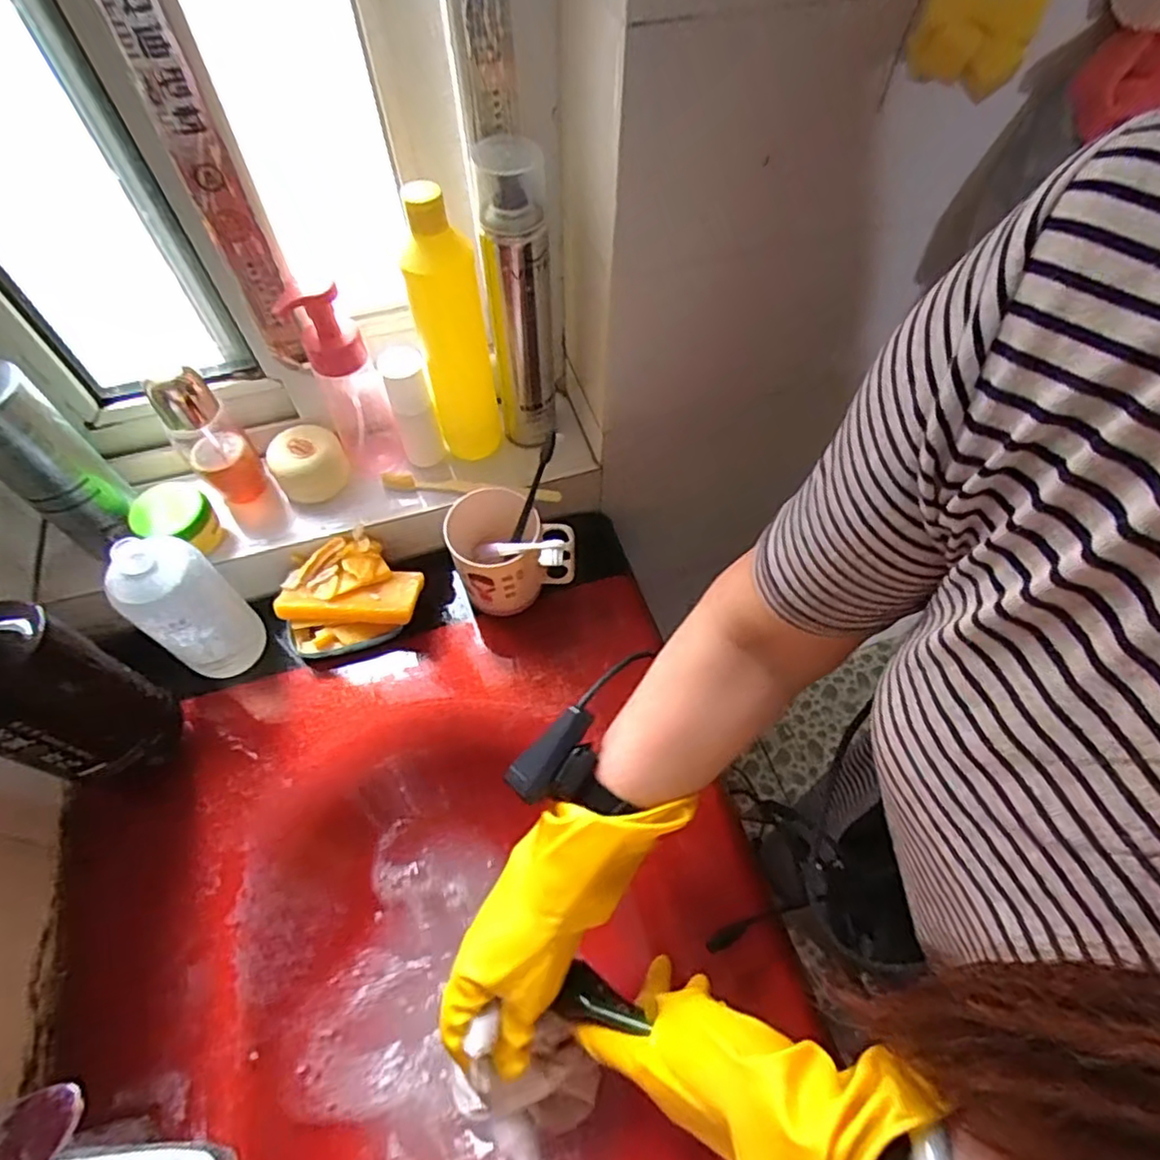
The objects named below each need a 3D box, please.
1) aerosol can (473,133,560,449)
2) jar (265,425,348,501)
[{"bbox_3d":[-0.049,-0.225,0.548,0.058,0.250,0.055,-1,59,-1],"label":"aerosol can"},{"bbox_3d":[-0.250,-0.105,0.608,0.066,0.063,0.055,-24,62,-14],"label":"jar"}]

